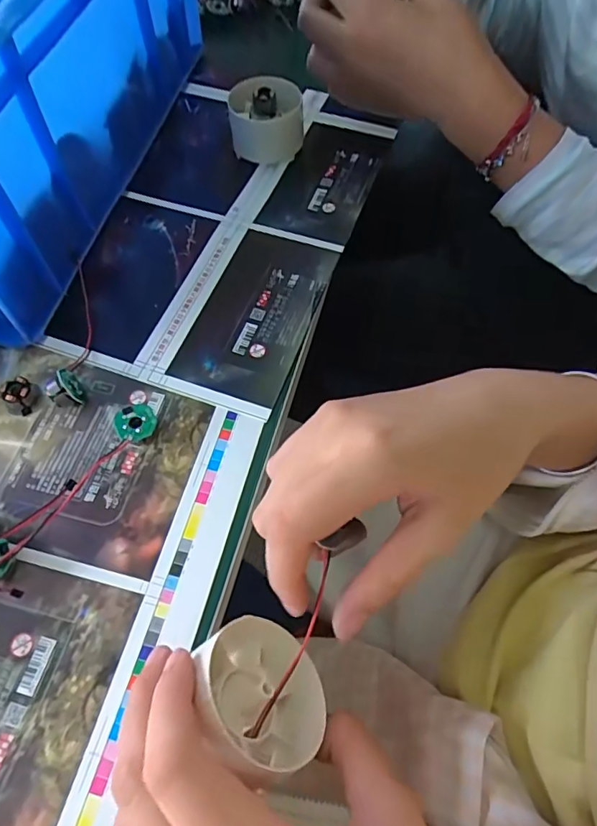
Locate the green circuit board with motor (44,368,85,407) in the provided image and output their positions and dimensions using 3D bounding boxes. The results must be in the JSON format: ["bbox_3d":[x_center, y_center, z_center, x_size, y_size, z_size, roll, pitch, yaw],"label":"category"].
[{"bbox_3d":[-0.124,-0.012,0.270,0.015,0.019,0.019,-31,65,-15],"label":"green circuit board with motor"}]

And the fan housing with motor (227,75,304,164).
[{"bbox_3d":[-0.023,-0.208,0.365,0.051,0.044,0.048,-4,61,-1],"label":"fan housing with motor"}]

